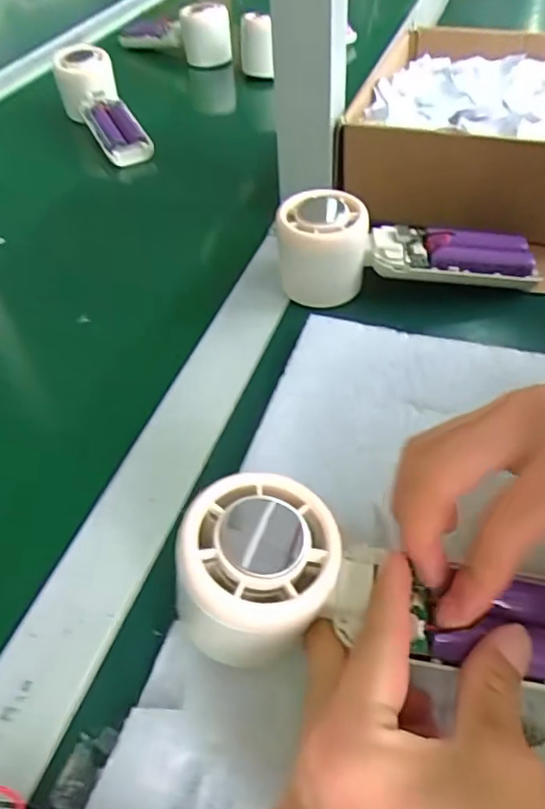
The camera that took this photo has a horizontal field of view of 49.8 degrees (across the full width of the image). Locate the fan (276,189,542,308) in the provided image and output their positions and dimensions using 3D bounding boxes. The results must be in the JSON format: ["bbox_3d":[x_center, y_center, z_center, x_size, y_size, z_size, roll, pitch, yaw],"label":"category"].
[{"bbox_3d":[0.084,-0.099,0.367,0.158,0.049,0.047,1,47,4],"label":"fan"}]

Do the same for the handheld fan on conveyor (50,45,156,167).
[{"bbox_3d":[-0.164,-0.287,0.580,0.050,0.054,0.155,-25,66,-17],"label":"handheld fan on conveyor"}]

